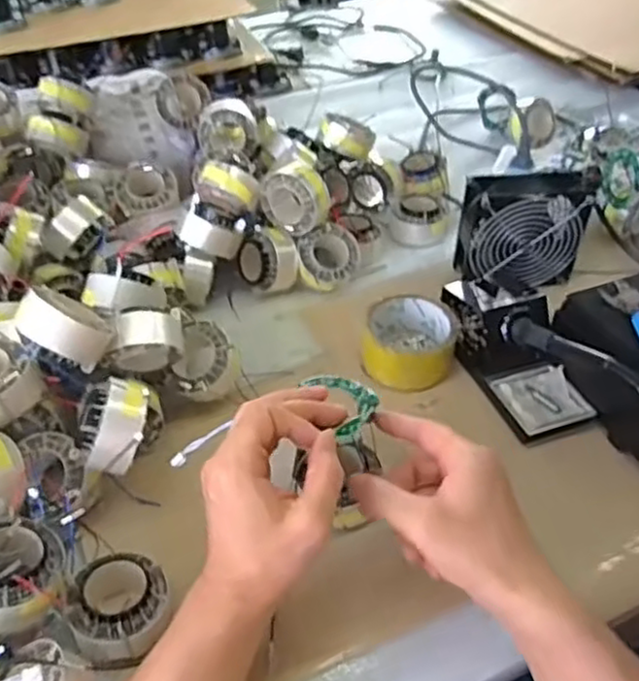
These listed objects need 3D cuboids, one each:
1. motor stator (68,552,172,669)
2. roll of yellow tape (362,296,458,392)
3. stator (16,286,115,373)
[{"bbox_3d":[-0.131,0.179,0.474,0.058,0.029,0.069,3,43,5],"label":"motor stator"},{"bbox_3d":[0.085,0.006,0.664,0.083,0.046,0.092,6,43,8],"label":"roll of yellow tape"},{"bbox_3d":[-0.191,-0.011,0.530,0.039,0.066,0.055,-53,47,10],"label":"stator"}]

